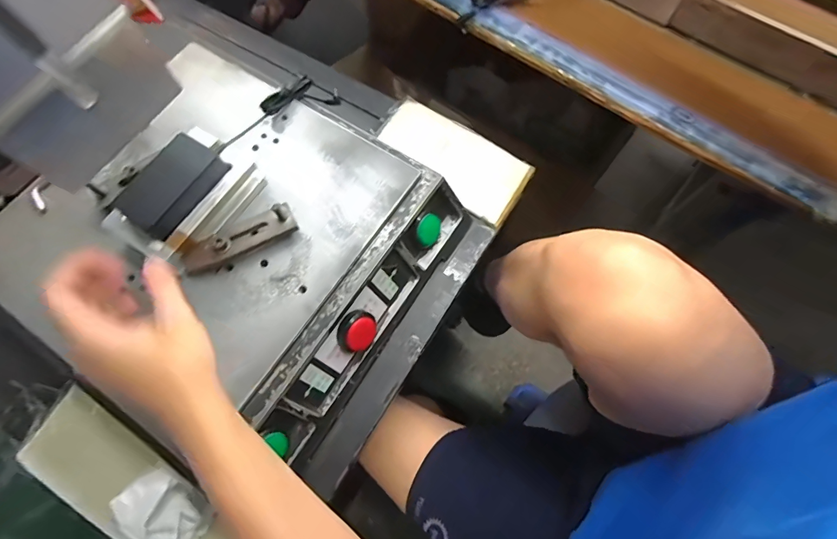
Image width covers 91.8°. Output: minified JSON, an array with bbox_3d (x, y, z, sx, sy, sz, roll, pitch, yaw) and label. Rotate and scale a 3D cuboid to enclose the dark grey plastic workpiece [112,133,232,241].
[{"bbox_3d":[-0.235,-0.080,0.388,0.051,0.026,0.095,34,74,12],"label":"dark grey plastic workpiece"}]

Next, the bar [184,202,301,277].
[{"bbox_3d":[-0.179,-0.030,0.404,0.114,0.039,0.034,-25,71,-8],"label":"bar"}]

